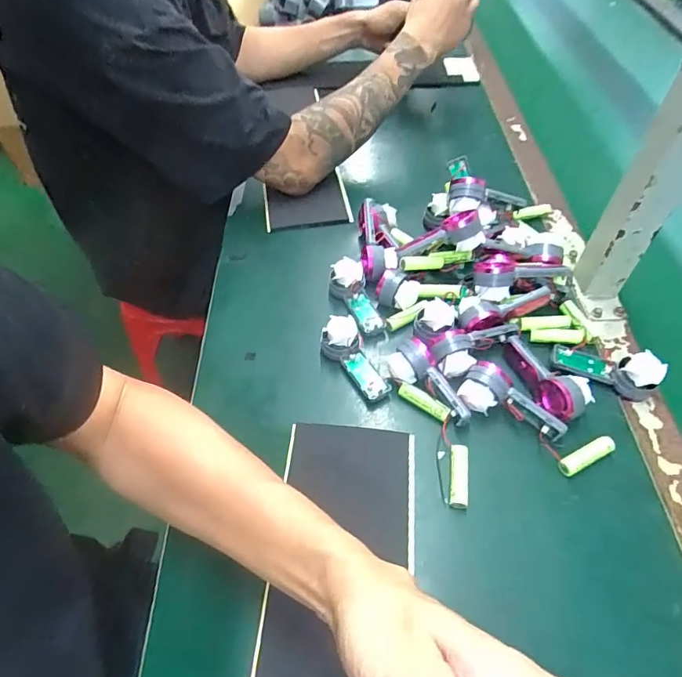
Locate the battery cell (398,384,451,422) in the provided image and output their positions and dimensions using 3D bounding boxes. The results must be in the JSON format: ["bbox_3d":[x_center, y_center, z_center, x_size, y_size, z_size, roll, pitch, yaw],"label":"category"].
[{"bbox_3d":[0.076,0.058,0.437,0.049,0.015,0.014,31,59,22],"label":"battery cell"}]

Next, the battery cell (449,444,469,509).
[{"bbox_3d":[0.097,0.116,0.396,0.015,0.018,0.053,7,53,6],"label":"battery cell"}]

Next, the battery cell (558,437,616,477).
[{"bbox_3d":[0.208,0.099,0.403,0.053,0.011,0.014,-22,56,-15],"label":"battery cell"}]

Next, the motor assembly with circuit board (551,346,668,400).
[{"bbox_3d":[0.246,0.026,0.442,0.089,0.029,0.035,13,54,10],"label":"motor assembly with circuit board"}]

